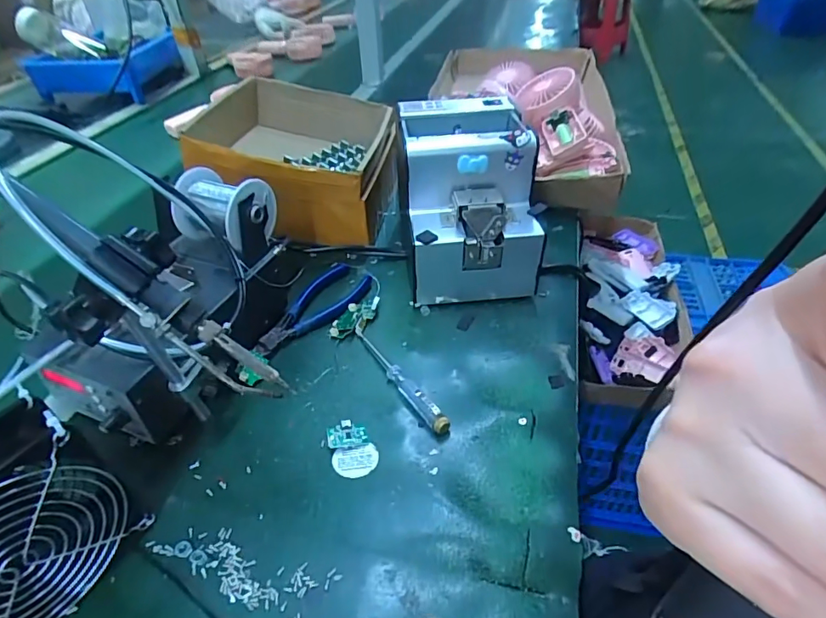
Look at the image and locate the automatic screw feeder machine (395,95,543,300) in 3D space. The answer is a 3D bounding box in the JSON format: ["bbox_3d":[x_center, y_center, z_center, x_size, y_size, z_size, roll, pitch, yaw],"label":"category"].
[{"bbox_3d":[0.055,-0.116,0.513,0.122,0.153,0.166,-4,41,-2],"label":"automatic screw feeder machine"}]

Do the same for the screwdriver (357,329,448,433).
[{"bbox_3d":[-0.014,0.057,0.424,0.011,0.017,0.134,-25,46,-24],"label":"screwdriver"}]

